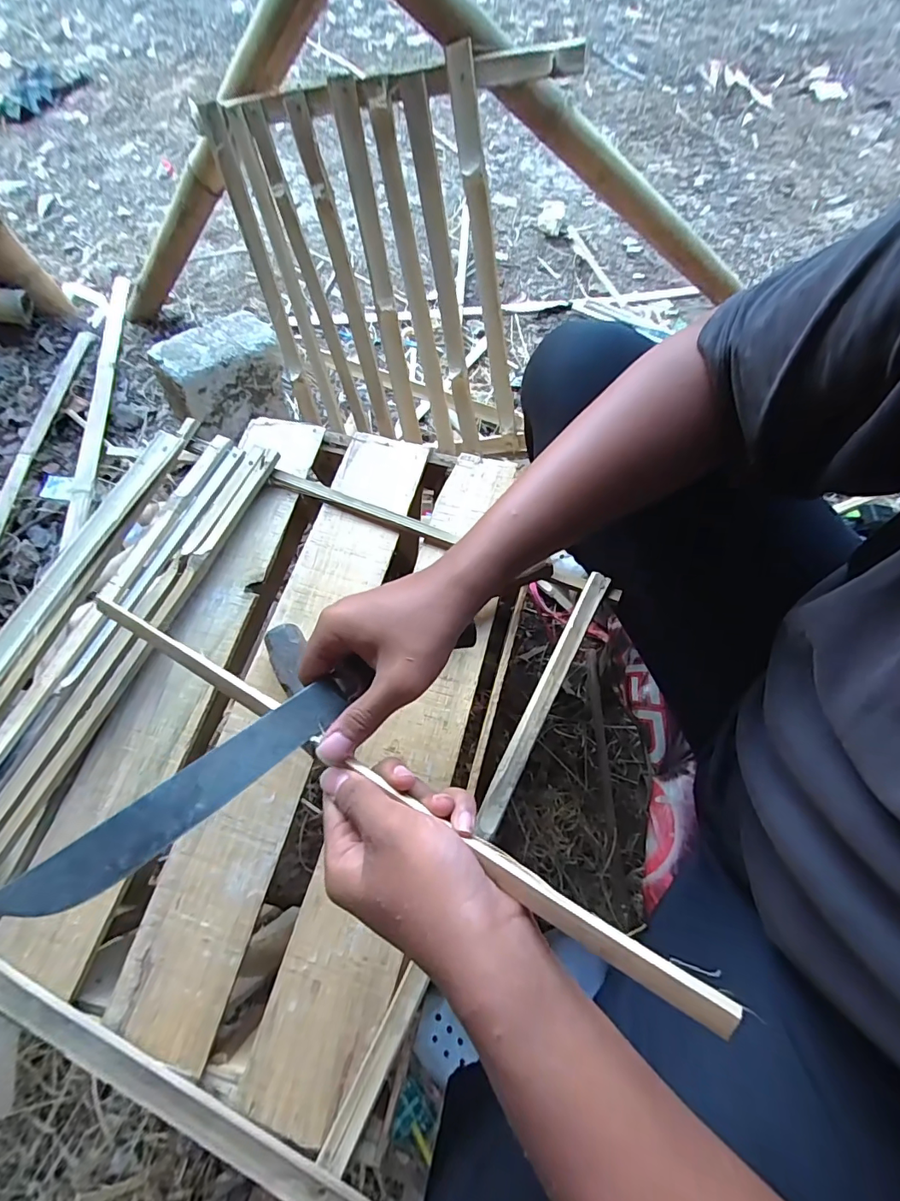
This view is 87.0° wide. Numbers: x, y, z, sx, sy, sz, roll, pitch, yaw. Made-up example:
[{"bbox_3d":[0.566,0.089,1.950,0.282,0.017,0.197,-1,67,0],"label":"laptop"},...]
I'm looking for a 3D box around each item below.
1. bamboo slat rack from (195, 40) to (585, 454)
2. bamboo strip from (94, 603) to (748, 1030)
[{"bbox_3d":[-0.090,-0.470,0.733,0.454,0.504,0.066,7,51,5],"label":"bamboo slat rack"},{"bbox_3d":[-0.099,0.087,0.310,0.514,0.011,0.015,22,68,27],"label":"bamboo strip"}]

